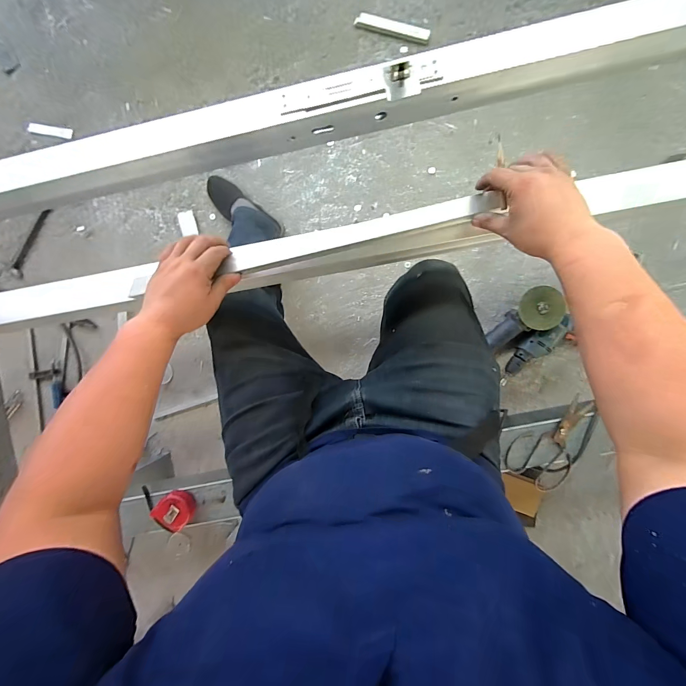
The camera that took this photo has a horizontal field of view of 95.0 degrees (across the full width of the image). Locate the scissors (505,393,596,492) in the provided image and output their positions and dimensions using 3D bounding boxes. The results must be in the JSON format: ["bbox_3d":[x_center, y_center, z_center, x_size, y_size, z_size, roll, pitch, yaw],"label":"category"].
[{"bbox_3d":[0.382,0.176,0.580,0.113,0.017,0.184,27,93,4],"label":"scissors"}]

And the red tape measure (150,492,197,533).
[{"bbox_3d":[-0.331,0.330,0.623,0.068,0.041,0.056,32,93,4],"label":"red tape measure"}]

